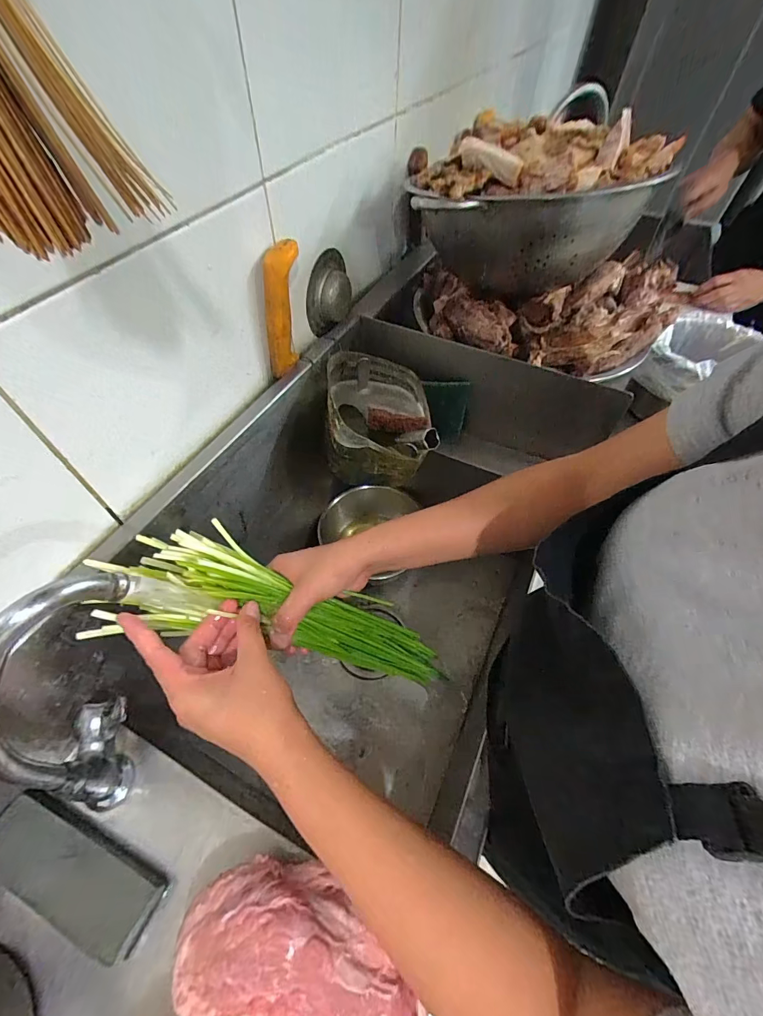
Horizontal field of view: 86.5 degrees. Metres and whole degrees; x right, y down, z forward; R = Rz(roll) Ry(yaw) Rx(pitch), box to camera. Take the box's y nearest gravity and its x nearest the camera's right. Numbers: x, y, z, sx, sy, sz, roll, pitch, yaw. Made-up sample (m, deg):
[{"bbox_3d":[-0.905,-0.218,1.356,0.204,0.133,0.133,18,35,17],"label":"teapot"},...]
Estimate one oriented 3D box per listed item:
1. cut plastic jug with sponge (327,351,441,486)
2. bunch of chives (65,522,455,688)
[{"bbox_3d":[-0.004,-0.109,0.558,0.128,0.141,0.145,-1,54,-2],"label":"cut plastic jug with sponge"},{"bbox_3d":[-0.078,0.107,0.390,0.328,0.062,0.082,26,50,-25],"label":"bunch of chives"}]

